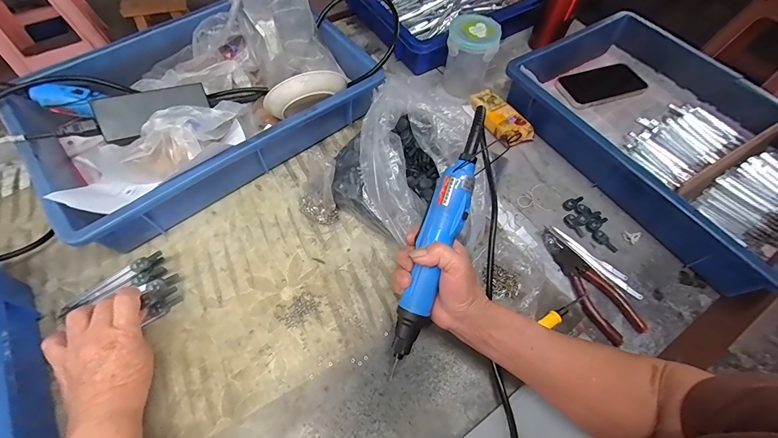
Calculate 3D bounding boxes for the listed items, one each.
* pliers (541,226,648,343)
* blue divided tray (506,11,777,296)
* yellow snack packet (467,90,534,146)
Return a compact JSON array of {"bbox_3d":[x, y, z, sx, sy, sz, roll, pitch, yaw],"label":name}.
[{"bbox_3d":[0.241,0.078,0.420,0.050,0.012,0.150,-26,66,-15],"label":"pliers"},{"bbox_3d":[0.404,-0.122,0.497,0.266,0.098,0.416,-28,66,-16],"label":"blue divided tray"},{"bbox_3d":[0.177,-0.162,0.544,0.049,0.028,0.111,-31,67,-17],"label":"yellow snack packet"}]

